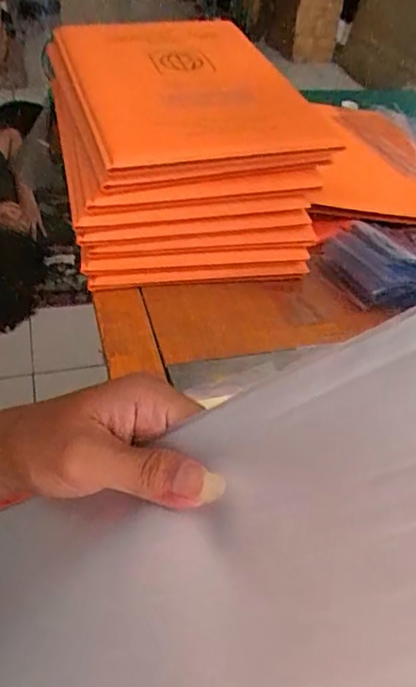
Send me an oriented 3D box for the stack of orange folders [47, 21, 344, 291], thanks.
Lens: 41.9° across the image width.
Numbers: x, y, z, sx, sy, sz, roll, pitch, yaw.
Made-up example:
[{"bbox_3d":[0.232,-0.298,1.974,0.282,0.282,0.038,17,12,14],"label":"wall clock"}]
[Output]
[{"bbox_3d":[-0.044,-0.240,0.656,0.250,0.162,0.347,-6,44,-15],"label":"stack of orange folders"}]

